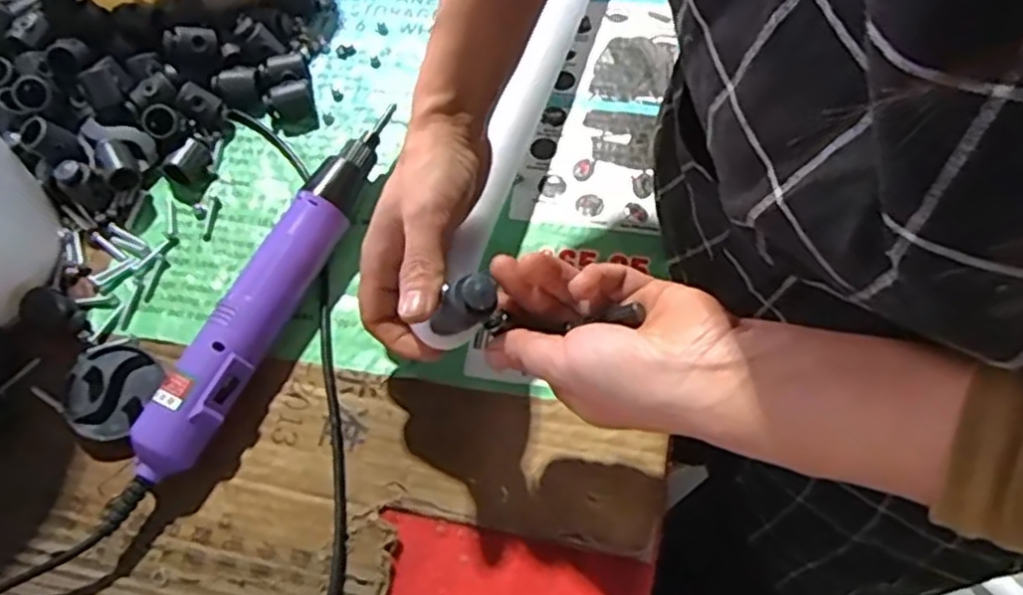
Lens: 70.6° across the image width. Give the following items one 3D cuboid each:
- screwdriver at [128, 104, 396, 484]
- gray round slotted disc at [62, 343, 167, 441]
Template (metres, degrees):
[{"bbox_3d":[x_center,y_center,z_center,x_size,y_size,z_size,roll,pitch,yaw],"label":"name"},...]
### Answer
[{"bbox_3d":[-0.146,-0.015,0.451,0.046,0.041,0.274,22,66,12],"label":"screwdriver"},{"bbox_3d":[-0.236,0.055,0.429,0.058,0.024,0.056,-1,63,1],"label":"gray round slotted disc"}]

